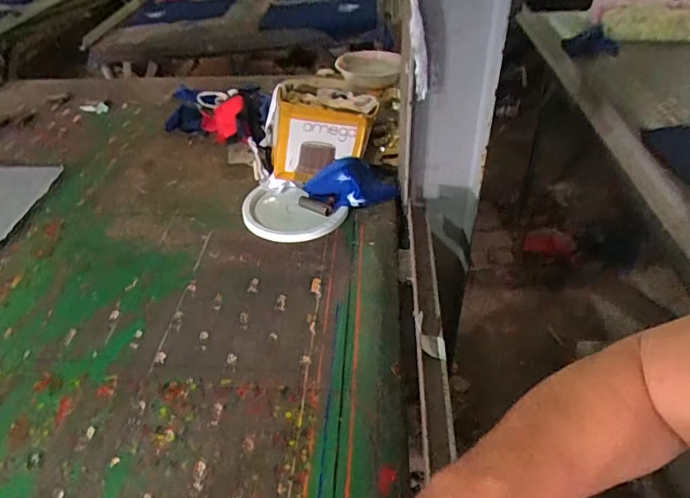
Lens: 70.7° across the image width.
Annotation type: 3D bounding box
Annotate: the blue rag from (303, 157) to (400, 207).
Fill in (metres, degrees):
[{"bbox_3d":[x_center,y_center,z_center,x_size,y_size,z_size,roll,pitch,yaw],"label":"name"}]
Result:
[{"bbox_3d":[0.019,-0.129,0.920,0.172,0.066,0.080,-18,42,-16],"label":"blue rag"}]

